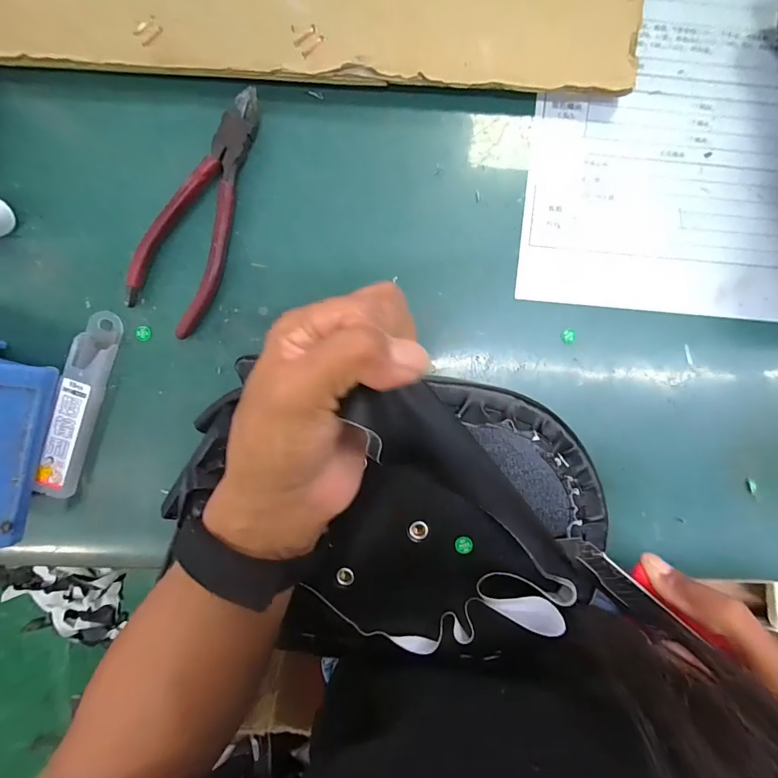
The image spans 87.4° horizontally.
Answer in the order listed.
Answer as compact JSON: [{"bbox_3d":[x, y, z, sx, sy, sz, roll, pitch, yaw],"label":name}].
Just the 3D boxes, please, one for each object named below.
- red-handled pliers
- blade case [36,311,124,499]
[{"bbox_3d":[-0.117,-0.114,0.261,0.052,0.010,0.153,28,95,-4],"label":"red-handled pliers"},{"bbox_3d":[-0.207,0.011,0.271,0.023,0.016,0.126,18,96,-3],"label":"blade case"}]

